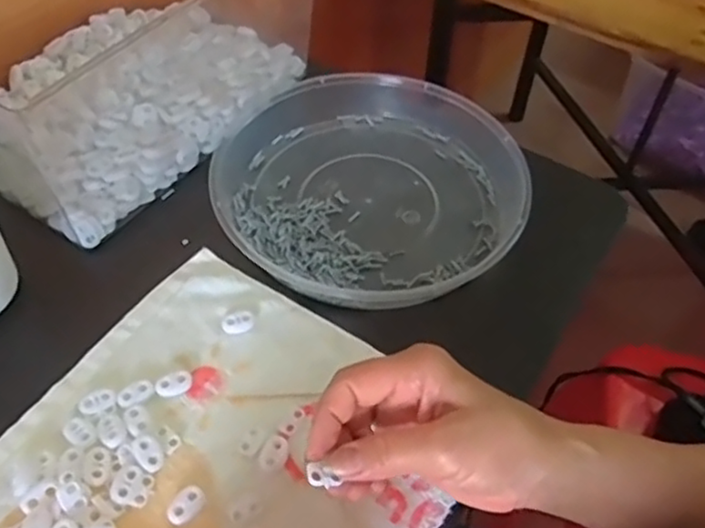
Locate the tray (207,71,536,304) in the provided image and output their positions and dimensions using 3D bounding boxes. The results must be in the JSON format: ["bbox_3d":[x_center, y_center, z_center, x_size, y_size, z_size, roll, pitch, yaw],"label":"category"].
[{"bbox_3d":[0.015,-0.065,0.513,0.227,0.041,0.214,1,52,-1],"label":"tray"}]

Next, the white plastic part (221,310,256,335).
[{"bbox_3d":[-0.076,0.039,0.440,0.021,0.004,0.015,-8,52,-8],"label":"white plastic part"}]

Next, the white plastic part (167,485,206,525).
[{"bbox_3d":[-0.092,0.133,0.366,0.015,0.005,0.022,35,59,23],"label":"white plastic part"}]

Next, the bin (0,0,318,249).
[{"bbox_3d":[-0.181,-0.193,0.542,0.202,0.129,0.311,28,56,19],"label":"bin"}]

